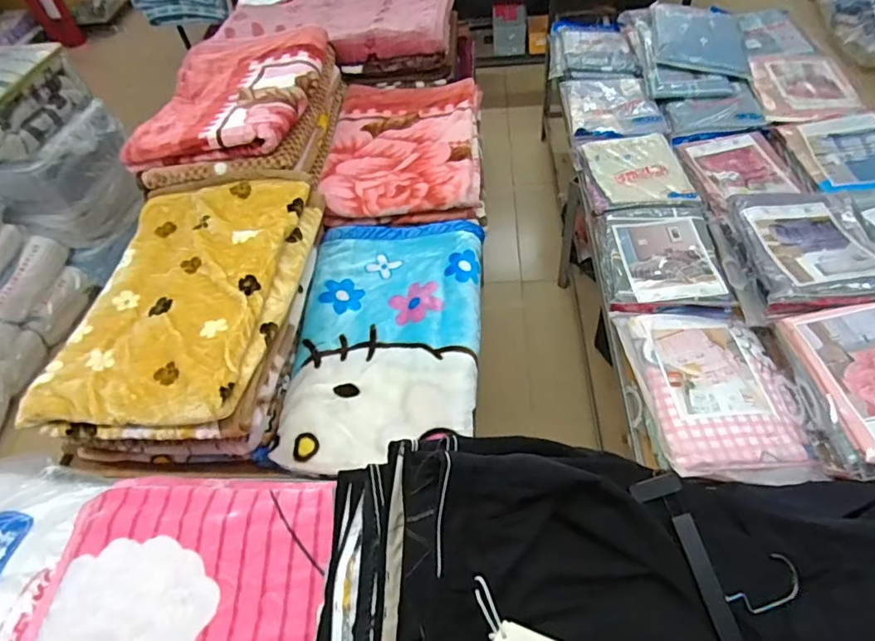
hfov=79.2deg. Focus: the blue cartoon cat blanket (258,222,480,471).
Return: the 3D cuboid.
[{"bbox_3d":[-0.116,0.025,1.236,0.426,0.053,0.654,3,56,8],"label":"blue cartoon cat blanket"}]

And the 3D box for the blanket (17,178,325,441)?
[{"bbox_3d":[-0.560,-0.073,1.176,0.473,0.098,0.669,1,55,6],"label":"blanket"}]

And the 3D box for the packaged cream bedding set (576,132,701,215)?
[{"bbox_3d":[0.563,-0.426,1.511,0.278,0.036,0.308,-6,55,2],"label":"packaged cream bedding set"}]

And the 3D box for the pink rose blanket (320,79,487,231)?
[{"bbox_3d":[-0.097,-0.549,1.596,0.443,0.085,0.641,-1,55,4],"label":"pink rose blanket"}]

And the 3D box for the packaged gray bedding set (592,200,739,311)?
[{"bbox_3d":[0.556,-0.165,1.313,0.280,0.062,0.340,1,55,6],"label":"packaged gray bedding set"}]

